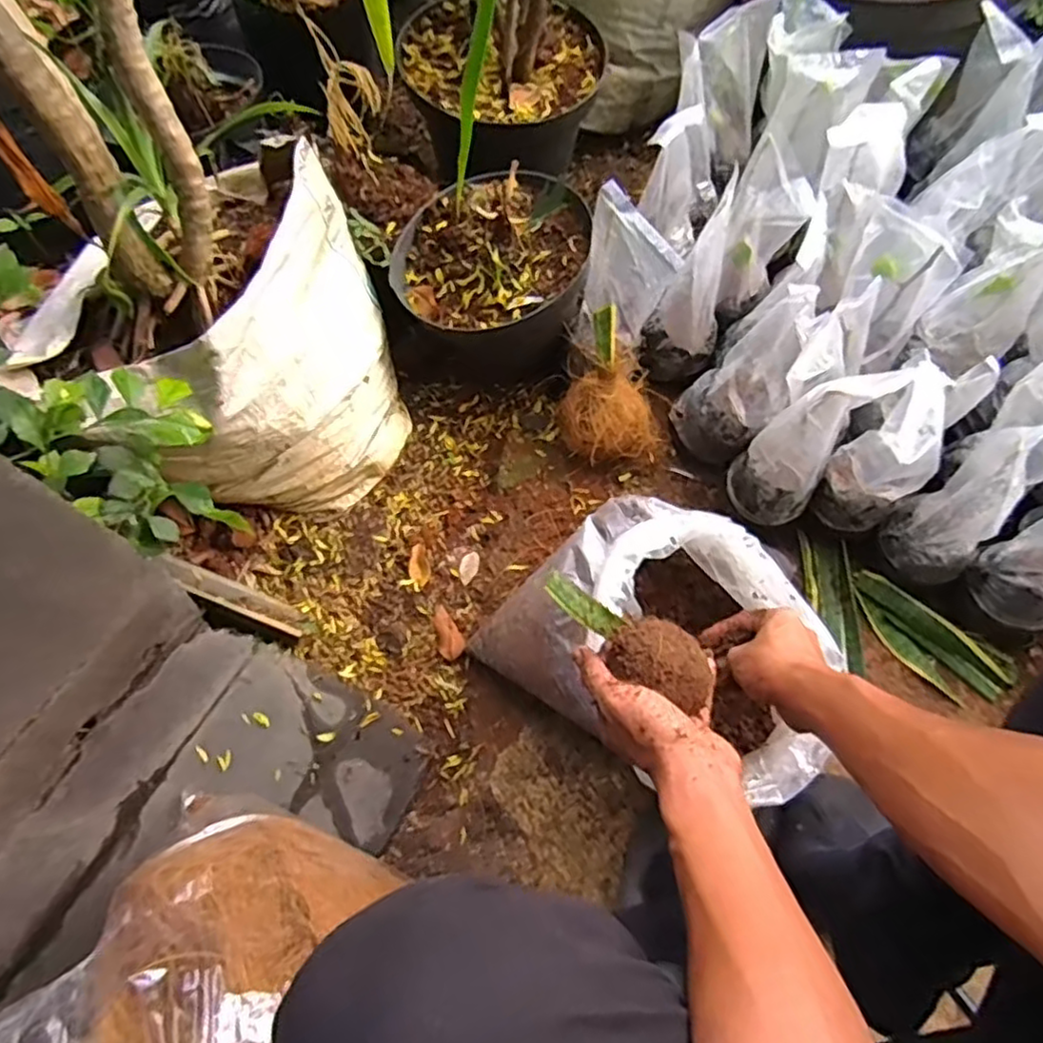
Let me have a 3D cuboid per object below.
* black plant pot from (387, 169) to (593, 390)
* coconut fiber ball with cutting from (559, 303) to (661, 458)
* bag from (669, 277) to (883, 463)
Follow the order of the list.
[{"bbox_3d":[-0.037,-0.288,0.815,0.223,0.157,0.235,0,71,0],"label":"black plant pot"},{"bbox_3d":[0.097,-0.132,0.756,0.099,0.146,0.122,-41,76,-12],"label":"coconut fiber ball with cutting"},{"bbox_3d":[0.265,-0.157,0.711,0.086,0.248,0.099,-8,69,-33],"label":"bag"}]

